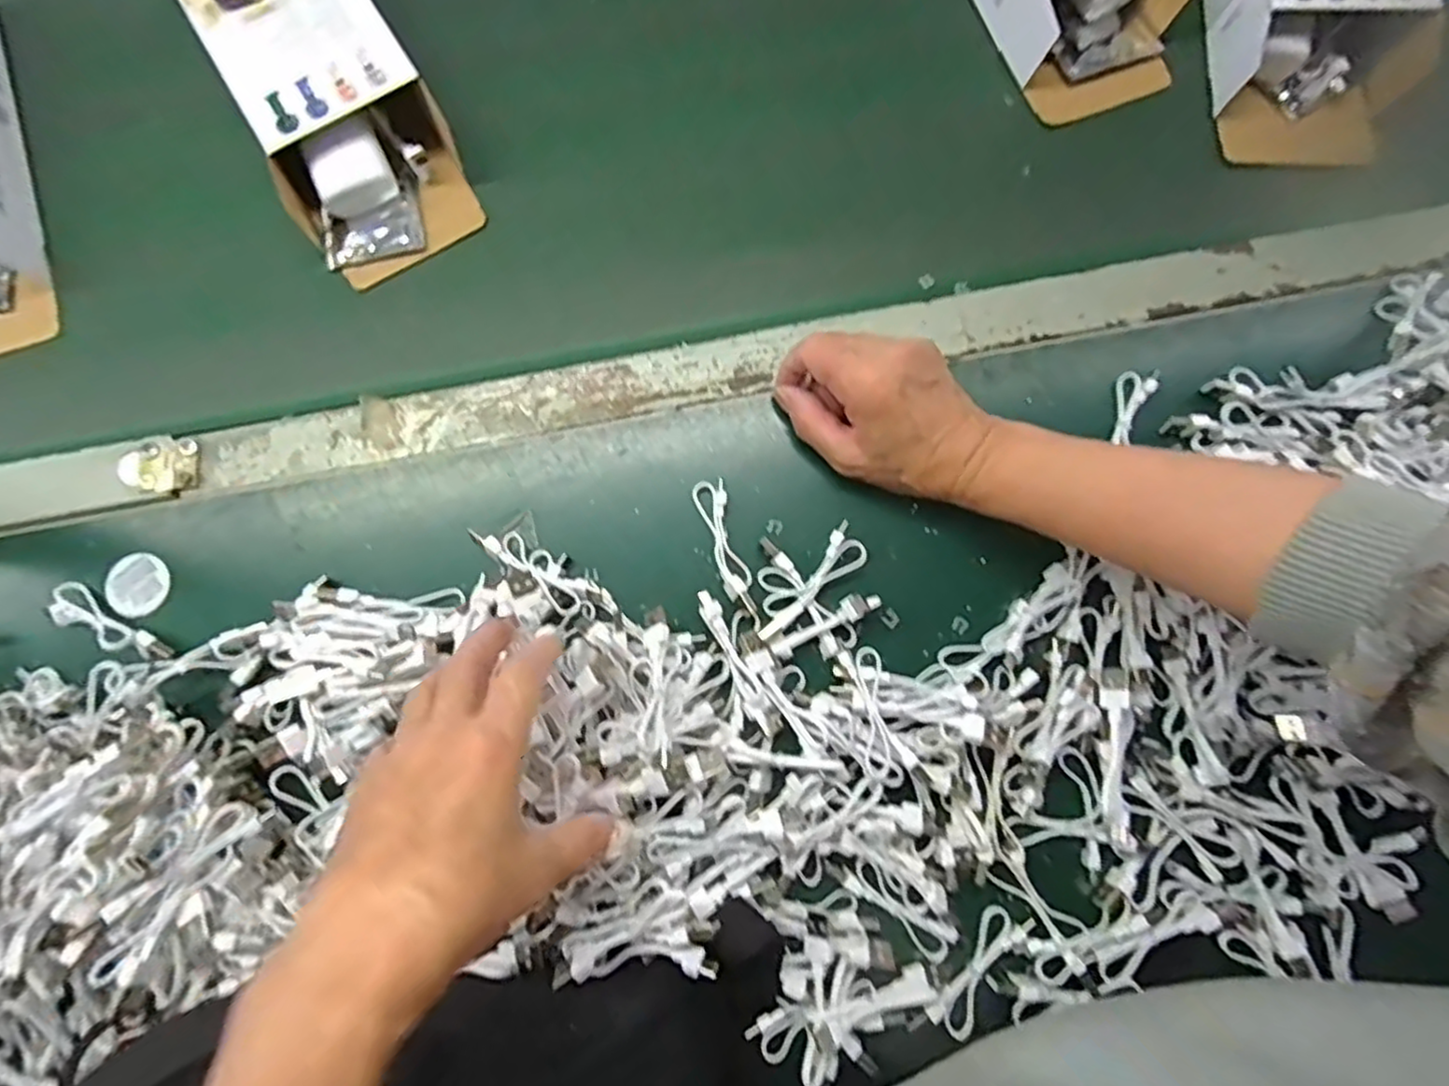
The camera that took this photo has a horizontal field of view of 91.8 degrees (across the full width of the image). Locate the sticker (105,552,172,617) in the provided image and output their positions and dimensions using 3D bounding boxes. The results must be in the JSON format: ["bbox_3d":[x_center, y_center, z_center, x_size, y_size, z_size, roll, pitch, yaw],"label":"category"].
[{"bbox_3d":[-0.331,0.024,0.395,0.033,0.005,0.036,0,83,0],"label":"sticker"}]

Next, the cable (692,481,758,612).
[{"bbox_3d":[0.001,0.002,0.389,0.017,0.012,0.077,-18,83,-2],"label":"cable"}]

